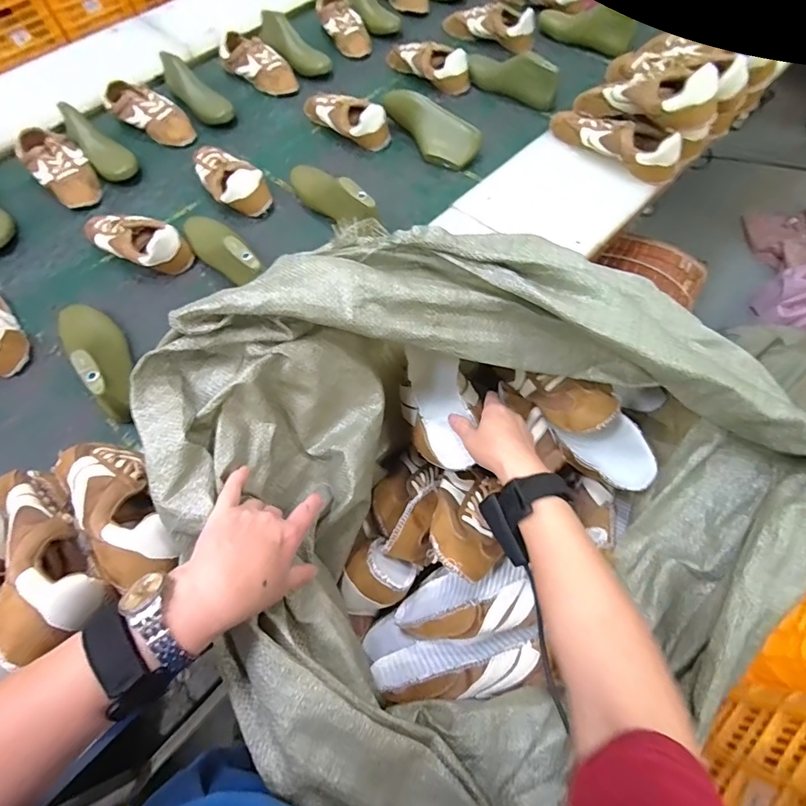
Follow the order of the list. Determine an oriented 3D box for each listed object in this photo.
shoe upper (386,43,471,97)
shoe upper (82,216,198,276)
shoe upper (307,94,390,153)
[{"bbox_3d":[0.053,-0.804,1.032,0.221,0.065,0.076,34,71,17],"label":"shoe upper"},{"bbox_3d":[-0.486,-0.298,0.790,0.205,0.065,0.085,25,69,13],"label":"shoe upper"},{"bbox_3d":[-0.136,-0.619,0.946,0.234,0.072,0.069,29,70,15],"label":"shoe upper"}]

